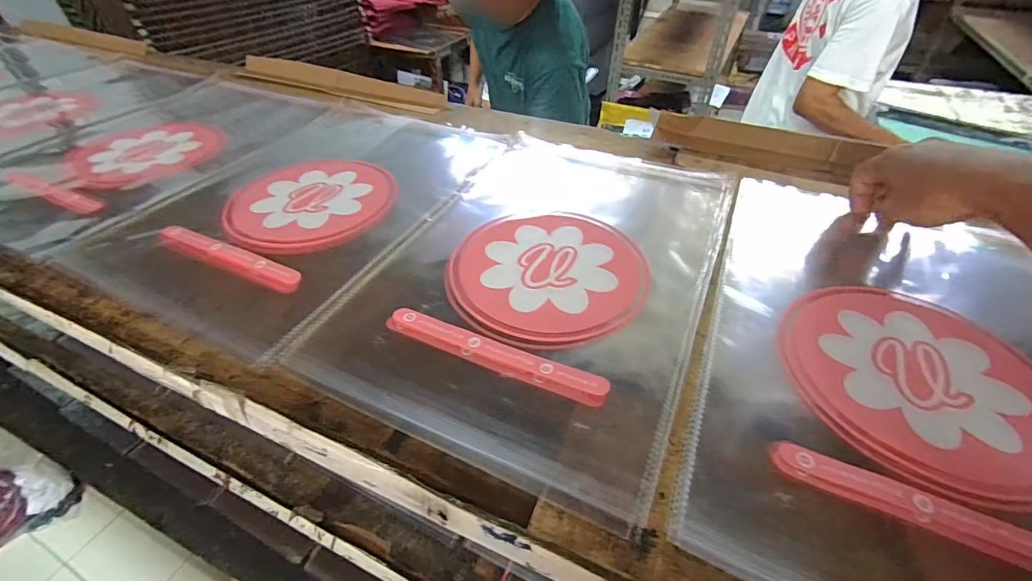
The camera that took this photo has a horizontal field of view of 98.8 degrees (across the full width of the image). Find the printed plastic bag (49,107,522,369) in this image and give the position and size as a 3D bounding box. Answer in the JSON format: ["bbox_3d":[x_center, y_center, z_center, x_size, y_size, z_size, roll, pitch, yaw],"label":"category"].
[{"bbox_3d":[-0.194,-0.102,0.454,0.242,0.010,0.370,17,46,17],"label":"printed plastic bag"}]

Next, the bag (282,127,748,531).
[{"bbox_3d":[0.032,-0.034,0.383,0.254,0.010,0.381,19,46,19],"label":"bag"}]

